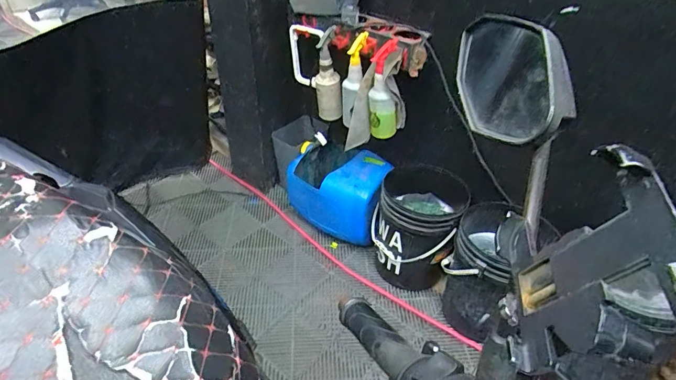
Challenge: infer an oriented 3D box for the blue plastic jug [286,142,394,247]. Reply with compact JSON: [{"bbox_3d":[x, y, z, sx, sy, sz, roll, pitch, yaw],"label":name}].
[{"bbox_3d":[-0.003,-0.010,1.709,0.446,0.328,0.196,29,46,29],"label":"blue plastic jug"}]

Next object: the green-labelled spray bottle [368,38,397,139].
[{"bbox_3d":[0.151,-0.309,1.344,0.103,0.299,0.116,3,39,0],"label":"green-labelled spray bottle"}]

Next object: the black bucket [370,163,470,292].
[{"bbox_3d":[0.286,0.144,1.547,0.292,0.368,0.337,12,40,12],"label":"black bucket"}]

